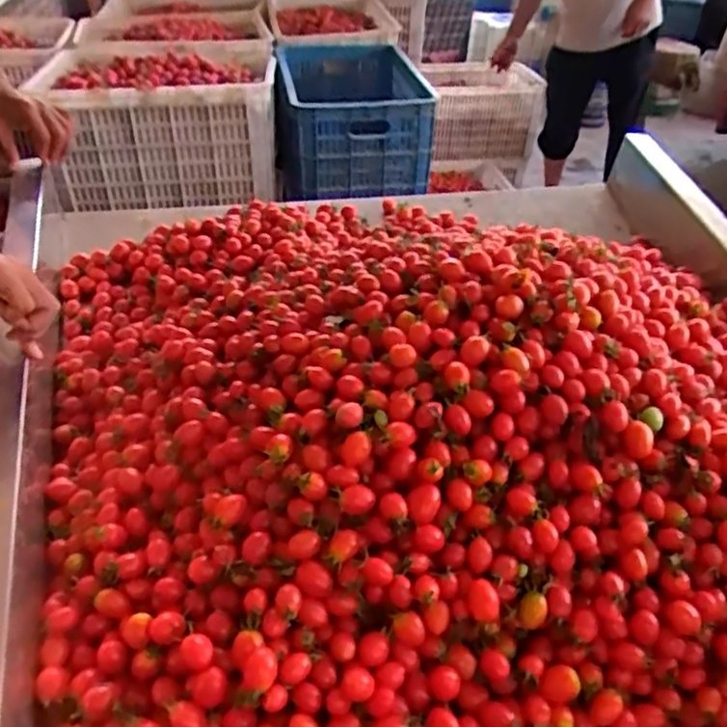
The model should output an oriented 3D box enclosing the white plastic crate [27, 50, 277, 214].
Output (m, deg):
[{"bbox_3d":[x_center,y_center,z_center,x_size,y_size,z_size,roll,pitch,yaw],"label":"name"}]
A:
[{"bbox_3d":[-0.462,-0.549,1.582,0.494,0.270,0.314,-4,37,-8],"label":"white plastic crate"}]

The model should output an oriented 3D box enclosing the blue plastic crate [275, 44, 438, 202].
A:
[{"bbox_3d":[-0.037,-0.643,1.752,0.374,0.233,0.654,-2,37,-6],"label":"blue plastic crate"}]

